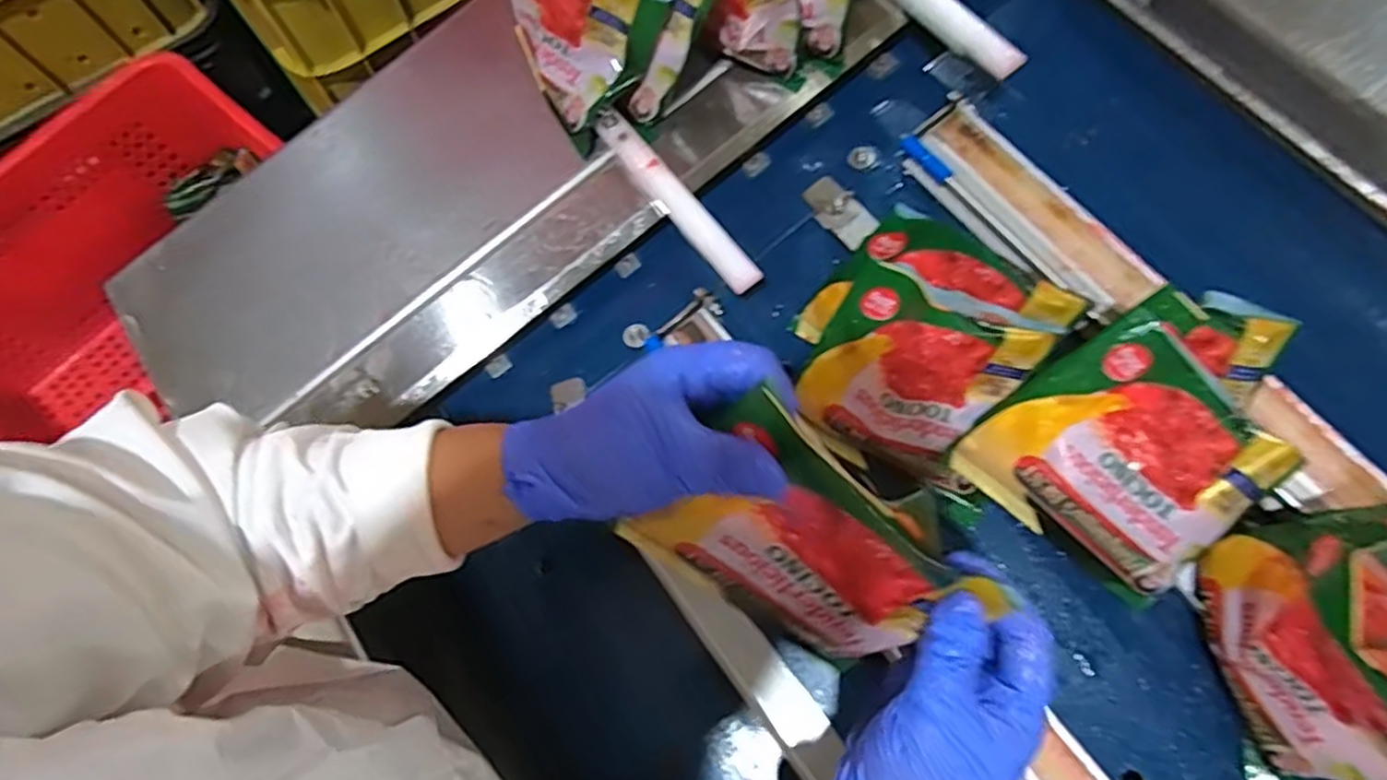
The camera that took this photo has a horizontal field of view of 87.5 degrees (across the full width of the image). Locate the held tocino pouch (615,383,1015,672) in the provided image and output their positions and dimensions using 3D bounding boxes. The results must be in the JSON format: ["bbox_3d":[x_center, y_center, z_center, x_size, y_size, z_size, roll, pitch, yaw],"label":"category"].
[{"bbox_3d":[0.042,0.074,0.321,0.126,0.122,0.015,40,44,0],"label":"held tocino pouch"}]

